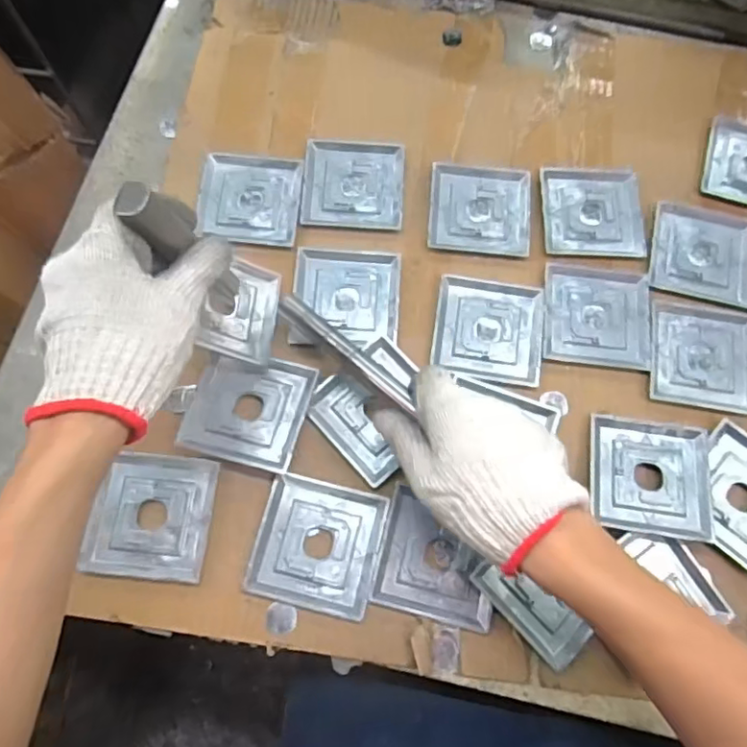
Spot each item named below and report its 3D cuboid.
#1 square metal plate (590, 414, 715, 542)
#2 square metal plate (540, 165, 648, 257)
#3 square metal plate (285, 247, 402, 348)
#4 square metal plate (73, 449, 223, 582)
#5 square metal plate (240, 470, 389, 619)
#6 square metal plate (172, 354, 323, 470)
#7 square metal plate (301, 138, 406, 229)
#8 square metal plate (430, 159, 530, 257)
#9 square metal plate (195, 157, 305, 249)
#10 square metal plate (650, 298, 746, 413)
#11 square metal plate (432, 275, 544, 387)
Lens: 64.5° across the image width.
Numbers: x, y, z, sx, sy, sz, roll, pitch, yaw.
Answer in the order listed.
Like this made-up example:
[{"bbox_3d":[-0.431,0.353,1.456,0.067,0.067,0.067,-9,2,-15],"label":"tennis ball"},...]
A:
[{"bbox_3d":[0.215,0.078,0.459,0.089,0.014,0.089,10,71,1],"label":"square metal plate"},{"bbox_3d":[0.200,-0.151,0.543,0.089,0.004,0.093,2,71,-2],"label":"square metal plate"},{"bbox_3d":[-0.023,-0.066,0.506,0.090,0.009,0.090,4,71,-1],"label":"square metal plate"},{"bbox_3d":[-0.168,0.108,0.451,0.088,0.004,0.091,6,71,-1],"label":"square metal plate"},{"bbox_3d":[-0.042,0.130,0.448,0.091,0.006,0.090,13,71,2],"label":"square metal plate"},{"bbox_3d":[-0.099,0.027,0.472,0.089,0.016,0.088,14,71,2],"label":"square metal plate"},{"bbox_3d":[-0.018,-0.174,0.542,0.090,0.006,0.087,3,71,-1],"label":"square metal plate"},{"bbox_3d":[0.097,-0.152,0.540,0.090,0.004,0.093,5,71,-1],"label":"square metal plate"},{"bbox_3d":[-0.112,-0.158,0.534,0.088,0.004,0.092,4,71,-1],"label":"square metal plate"},{"bbox_3d":[0.281,-0.017,0.501,0.088,0.005,0.096,11,71,1],"label":"square metal plate"},{"bbox_3d":[0.098,-0.038,0.504,0.089,0.005,0.090,9,71,1],"label":"square metal plate"}]

